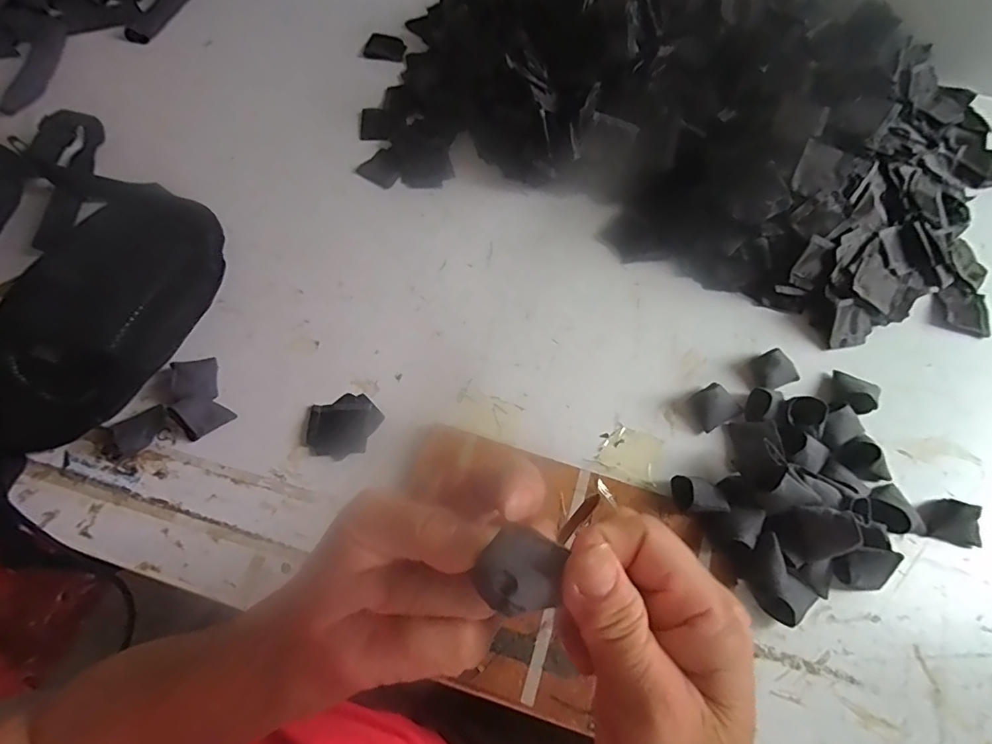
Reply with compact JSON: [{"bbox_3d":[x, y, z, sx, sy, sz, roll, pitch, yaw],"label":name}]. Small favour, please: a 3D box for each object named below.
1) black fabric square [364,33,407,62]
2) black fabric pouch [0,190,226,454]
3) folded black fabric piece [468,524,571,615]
[{"bbox_3d":[-0.151,-0.441,0.675,0.056,0.006,0.047,14,64,5],"label":"black fabric square"},{"bbox_3d":[-0.356,-0.056,0.445,0.140,0.080,0.271,18,65,7],"label":"black fabric pouch"},{"bbox_3d":[0.010,0.064,0.158,0.025,0.015,0.027,1,64,-1],"label":"folded black fabric piece"}]

